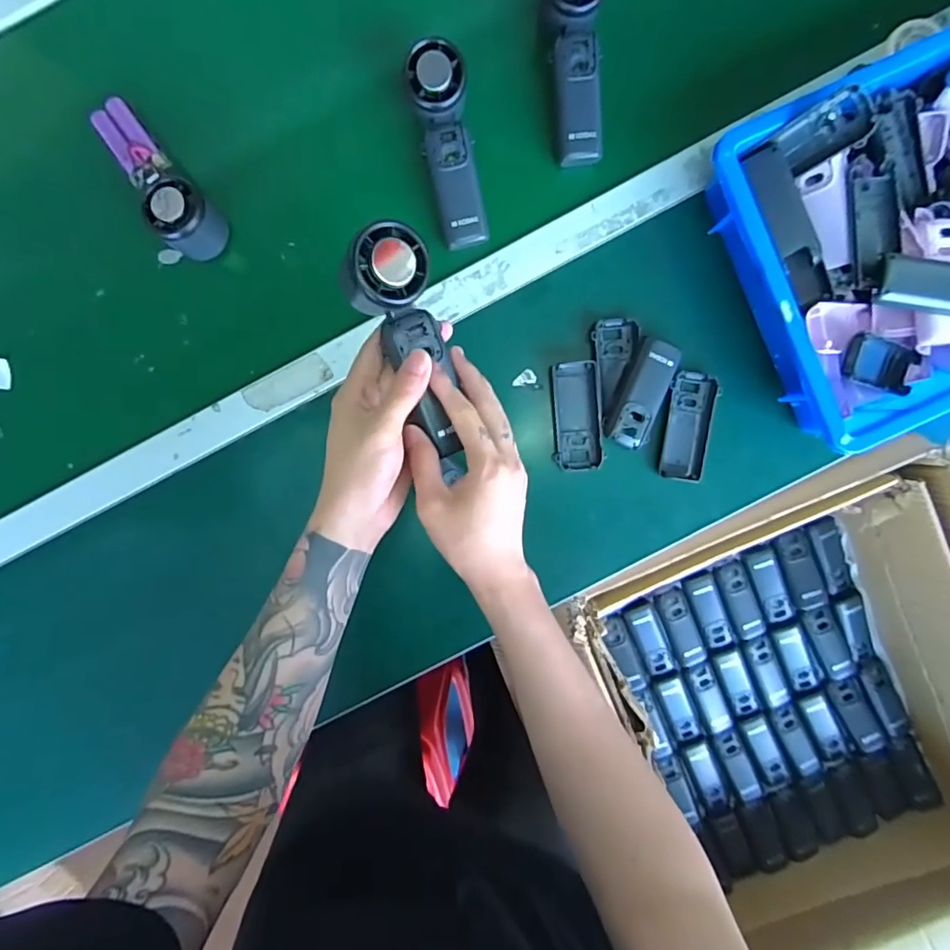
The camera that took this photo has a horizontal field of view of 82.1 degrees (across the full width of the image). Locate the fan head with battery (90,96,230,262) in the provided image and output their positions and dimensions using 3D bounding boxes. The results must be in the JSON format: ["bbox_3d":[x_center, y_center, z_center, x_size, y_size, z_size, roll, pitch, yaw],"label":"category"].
[{"bbox_3d":[-0.301,-0.278,0.506,0.050,0.061,0.159,-41,94,3],"label":"fan head with battery"}]

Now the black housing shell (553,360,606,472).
[{"bbox_3d":[0.101,-0.058,0.537,0.045,0.011,0.105,-5,95,0],"label":"black housing shell"}]

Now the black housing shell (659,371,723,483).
[{"bbox_3d":[0.211,-0.049,0.545,0.044,0.026,0.105,6,95,-1],"label":"black housing shell"}]

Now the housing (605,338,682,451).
[{"bbox_3d":[0.161,-0.078,0.526,0.041,0.020,0.103,20,95,-2],"label":"housing"}]

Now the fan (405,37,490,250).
[{"bbox_3d":[-0.023,-0.298,0.504,0.048,0.034,0.162,-12,108,1],"label":"fan"}]

